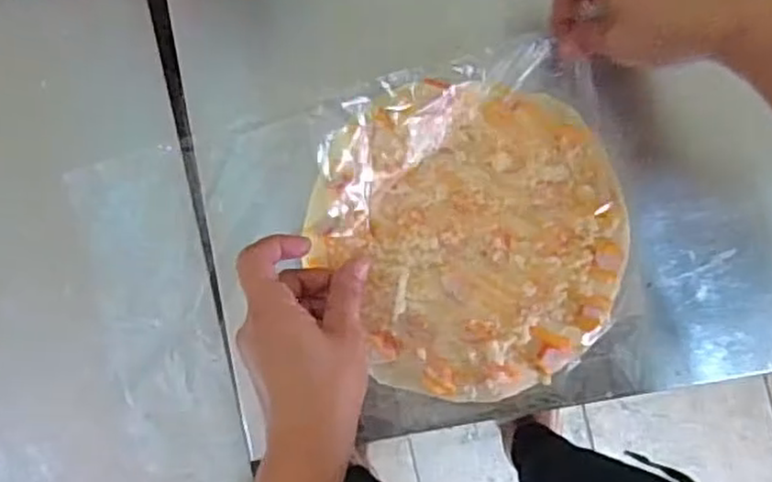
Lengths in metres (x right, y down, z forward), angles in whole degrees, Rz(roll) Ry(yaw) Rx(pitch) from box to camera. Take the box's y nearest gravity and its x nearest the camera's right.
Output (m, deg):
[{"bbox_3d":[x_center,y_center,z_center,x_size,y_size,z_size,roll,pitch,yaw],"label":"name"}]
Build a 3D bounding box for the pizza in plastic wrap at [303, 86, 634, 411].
[{"bbox_3d":[0.051,0.000,0.445,0.192,0.020,0.191,-2,94,3],"label":"pizza in plastic wrap"}]

